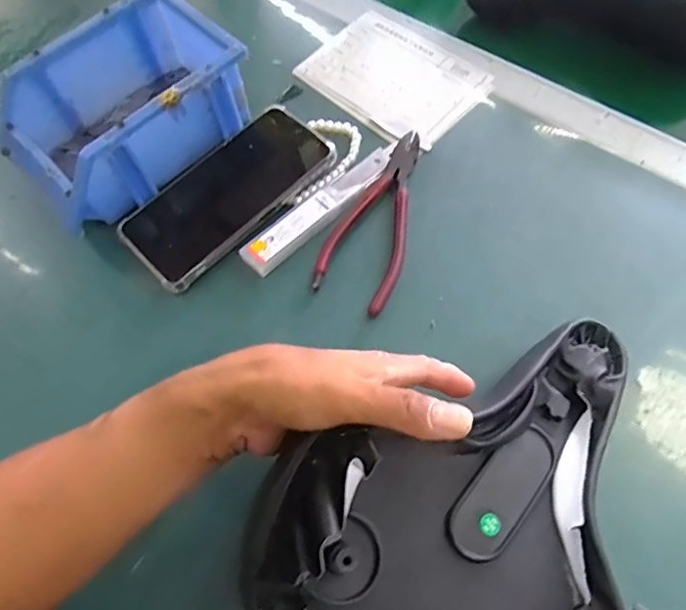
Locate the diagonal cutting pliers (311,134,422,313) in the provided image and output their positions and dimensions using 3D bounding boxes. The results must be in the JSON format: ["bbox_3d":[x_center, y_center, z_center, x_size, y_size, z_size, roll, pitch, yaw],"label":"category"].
[{"bbox_3d":[0.031,-0.066,0.407,0.058,0.009,0.152,21,67,14],"label":"diagonal cutting pliers"}]

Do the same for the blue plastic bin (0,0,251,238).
[{"bbox_3d":[-0.169,-0.150,0.427,0.174,0.081,0.116,-42,68,-16],"label":"blue plastic bin"}]

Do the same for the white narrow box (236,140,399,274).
[{"bbox_3d":[-0.013,-0.075,0.411,0.148,0.013,0.026,-42,68,-16],"label":"white narrow box"}]

